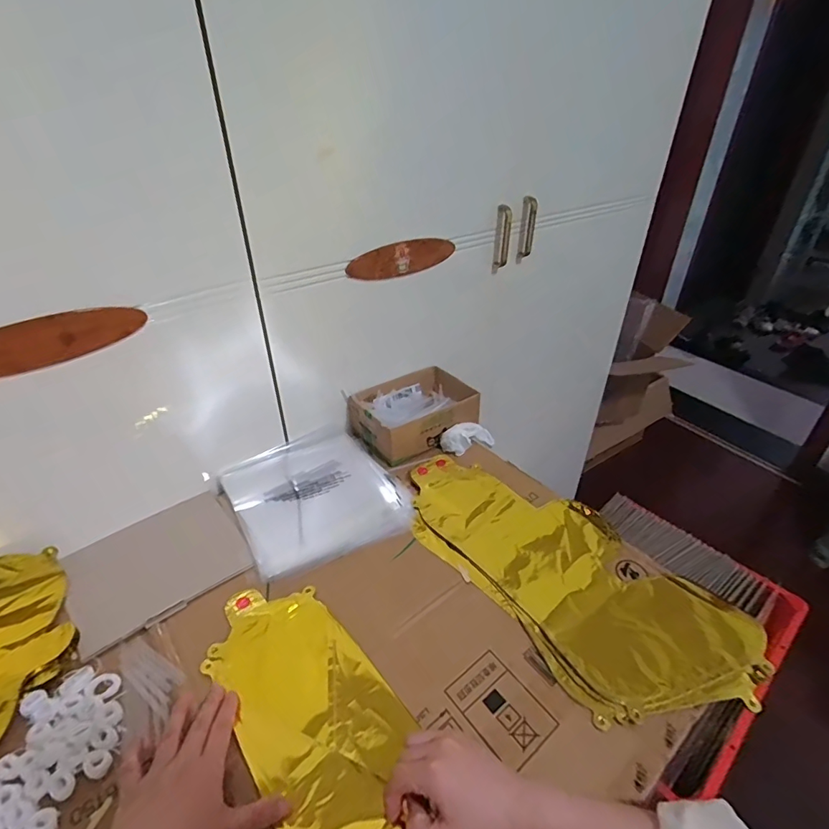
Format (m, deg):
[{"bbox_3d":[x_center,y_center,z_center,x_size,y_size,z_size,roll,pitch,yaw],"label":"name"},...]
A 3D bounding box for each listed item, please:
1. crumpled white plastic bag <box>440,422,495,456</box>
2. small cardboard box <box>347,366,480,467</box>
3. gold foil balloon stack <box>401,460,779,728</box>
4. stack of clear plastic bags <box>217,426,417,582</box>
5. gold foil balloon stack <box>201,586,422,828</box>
[{"bbox_3d":[0.095,0.036,0.768,0.107,0.043,0.043,-10,32,-39],"label":"crumpled white plastic bag"},{"bbox_3d":[-0.004,-0.007,0.801,0.197,0.066,0.156,-20,40,-25],"label":"small cardboard box"},{"bbox_3d":[0.173,0.178,0.582,0.215,0.018,0.428,-25,45,-32],"label":"gold foil balloon stack"},{"bbox_3d":[-0.144,0.108,0.672,0.210,0.016,0.240,-21,40,-26],"label":"stack of clear plastic bags"},{"bbox_3d":[-0.054,0.311,0.407,0.130,0.013,0.423,-25,44,-31],"label":"gold foil balloon stack"}]

